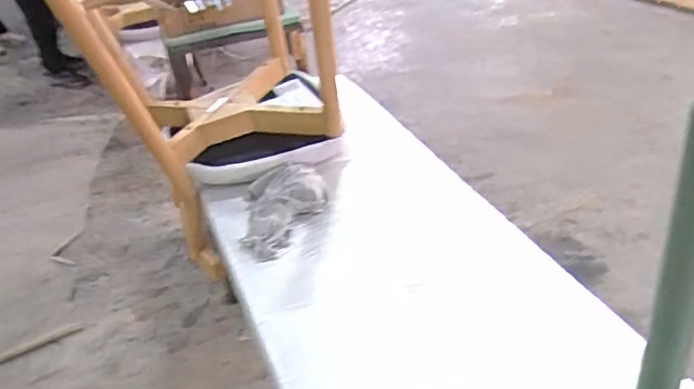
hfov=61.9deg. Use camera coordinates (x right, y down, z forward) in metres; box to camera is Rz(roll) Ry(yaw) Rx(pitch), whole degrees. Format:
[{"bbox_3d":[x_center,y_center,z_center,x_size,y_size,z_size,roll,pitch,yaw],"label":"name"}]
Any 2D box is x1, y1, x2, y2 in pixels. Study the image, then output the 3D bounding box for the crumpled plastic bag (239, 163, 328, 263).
[{"bbox_3d":[-0.123,0.025,1.146,0.163,0.044,0.239,-8,35,-1],"label":"crumpled plastic bag"}]

